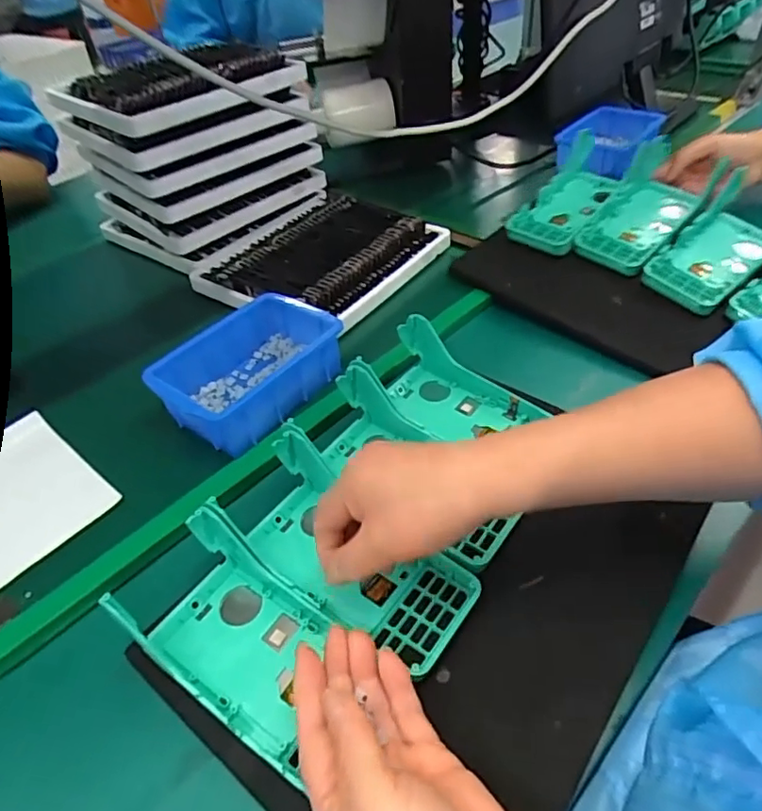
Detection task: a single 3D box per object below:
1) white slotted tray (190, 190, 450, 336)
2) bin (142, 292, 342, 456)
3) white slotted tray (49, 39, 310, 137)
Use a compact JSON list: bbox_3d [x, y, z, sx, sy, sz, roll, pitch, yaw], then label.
[{"bbox_3d":[-0.065,-0.171,0.650,0.214,0.035,0.223,24,47,31],"label":"white slotted tray"},{"bbox_3d":[-0.113,-0.029,0.494,0.102,0.061,0.143,27,49,34],"label":"bin"},{"bbox_3d":[-0.221,-0.365,0.655,0.242,0.046,0.199,-30,45,-28],"label":"white slotted tray"}]

